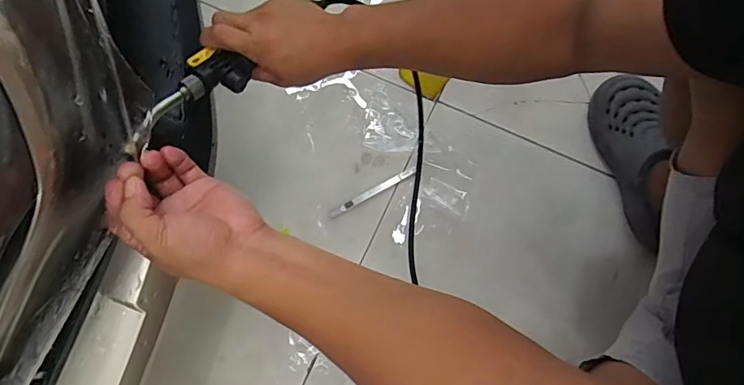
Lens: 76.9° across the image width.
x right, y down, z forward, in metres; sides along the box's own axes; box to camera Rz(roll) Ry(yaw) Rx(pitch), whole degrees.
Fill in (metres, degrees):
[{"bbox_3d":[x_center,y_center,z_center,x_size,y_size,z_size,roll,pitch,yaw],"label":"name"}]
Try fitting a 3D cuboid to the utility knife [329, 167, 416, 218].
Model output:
[{"bbox_3d":[0.001,0.000,0.722,0.148,0.012,0.011,-27,81,-4],"label":"utility knife"}]

